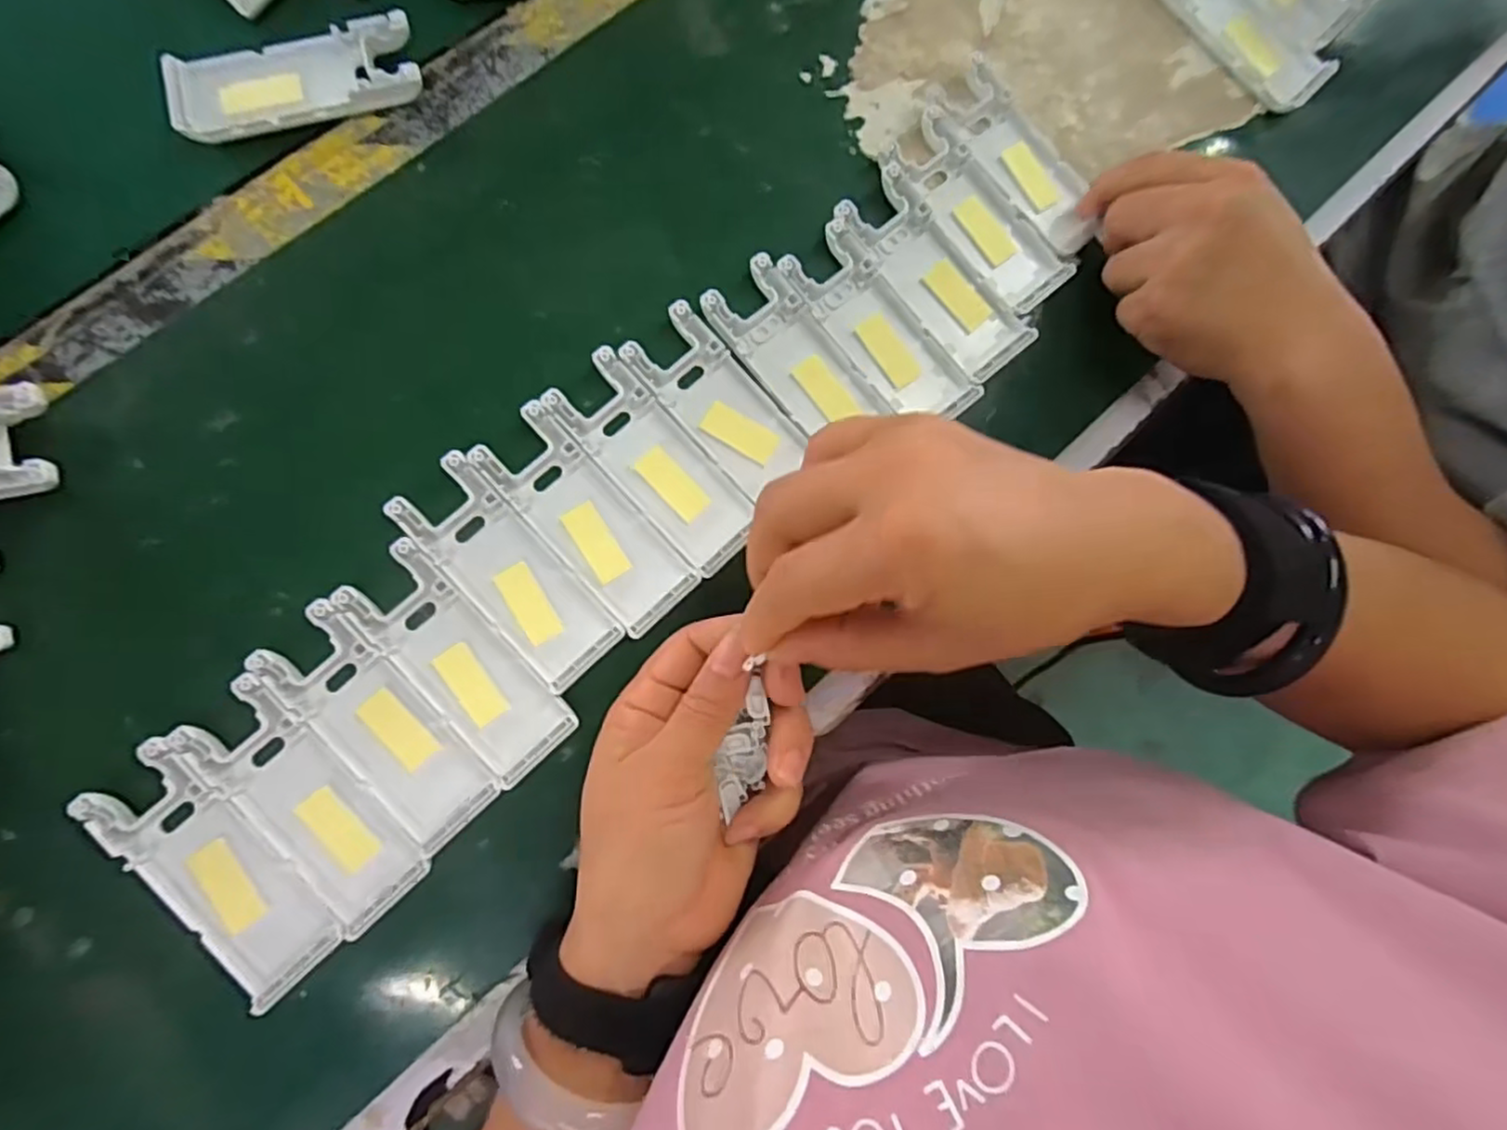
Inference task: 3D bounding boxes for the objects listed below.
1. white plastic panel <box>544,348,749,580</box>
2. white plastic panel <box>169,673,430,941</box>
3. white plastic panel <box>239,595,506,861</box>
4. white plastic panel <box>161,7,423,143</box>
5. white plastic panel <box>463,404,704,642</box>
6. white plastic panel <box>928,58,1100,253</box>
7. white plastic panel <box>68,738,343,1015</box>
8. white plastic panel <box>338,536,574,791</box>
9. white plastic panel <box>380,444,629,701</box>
[{"bbox_3d":[-0.042,-0.045,0.302,0.038,0.009,0.101,-43,90,-10],"label":"white plastic panel"},{"bbox_3d":[-0.176,0.094,0.272,0.038,0.009,0.103,-43,90,-10],"label":"white plastic panel"},{"bbox_3d":[-0.152,0.066,0.278,0.040,0.010,0.102,-43,90,-10],"label":"white plastic panel"},{"bbox_3d":[-0.203,-0.216,0.306,0.103,0.009,0.041,-18,86,-9],"label":"white plastic panel"},{"bbox_3d":[-0.071,-0.019,0.297,0.038,0.009,0.102,-42,90,-10],"label":"white plastic panel"},{"bbox_3d":[0.130,-0.199,0.338,0.040,0.012,0.102,-41,90,-10],"label":"white plastic panel"},{"bbox_3d":[-0.208,0.119,0.267,0.039,0.014,0.103,-42,90,-10],"label":"white plastic panel"},{"bbox_3d":[-0.121,0.040,0.284,0.039,0.009,0.103,-42,90,-10],"label":"white plastic panel"},{"bbox_3d":[-0.103,0.003,0.290,0.039,0.009,0.103,-42,90,-10],"label":"white plastic panel"}]

